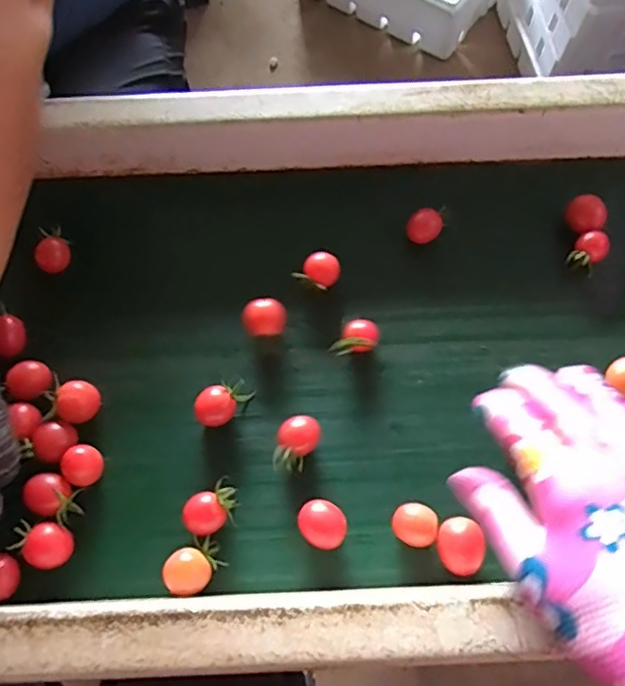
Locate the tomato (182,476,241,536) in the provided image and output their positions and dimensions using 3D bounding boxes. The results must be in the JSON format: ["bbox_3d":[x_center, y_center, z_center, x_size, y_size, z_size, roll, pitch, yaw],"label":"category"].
[{"bbox_3d":[-0.060,0.103,0.348,0.034,0.022,0.024,-30,66,-10],"label":"tomato"}]

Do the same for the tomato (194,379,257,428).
[{"bbox_3d":[-0.058,0.039,0.373,0.037,0.020,0.022,-36,68,-13],"label":"tomato"}]

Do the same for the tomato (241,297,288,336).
[{"bbox_3d":[-0.033,-0.017,0.391,0.030,0.024,0.022,-14,64,-3],"label":"tomato"}]

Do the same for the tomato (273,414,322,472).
[{"bbox_3d":[-0.010,0.064,0.361,0.023,0.022,0.037,22,68,13],"label":"tomato"}]

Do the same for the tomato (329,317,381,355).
[{"bbox_3d":[0.030,-0.001,0.383,0.021,0.019,0.033,29,70,16],"label":"tomato"}]

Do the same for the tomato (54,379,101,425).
[{"bbox_3d":[-0.152,0.038,0.370,0.021,0.020,0.027,33,71,17],"label":"tomato"}]

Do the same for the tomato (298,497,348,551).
[{"bbox_3d":[0.007,0.110,0.344,0.029,0.018,0.025,31,70,17],"label":"tomato"}]

